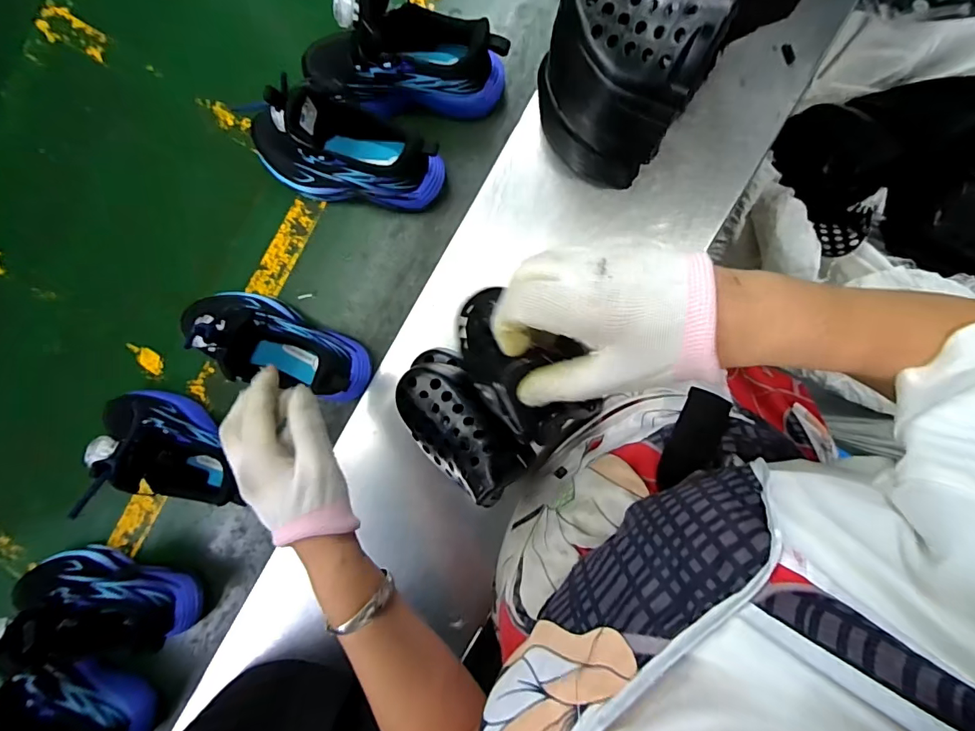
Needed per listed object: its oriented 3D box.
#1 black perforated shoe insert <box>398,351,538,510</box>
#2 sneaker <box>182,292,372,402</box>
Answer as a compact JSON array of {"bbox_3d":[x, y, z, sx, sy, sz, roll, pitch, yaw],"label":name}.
[{"bbox_3d":[-0.029,0.047,0.387,0.070,0.043,0.143,-42,67,6],"label":"black perforated shoe insert"},{"bbox_3d":[-0.226,-0.023,0.461,0.194,0.144,0.068,27,93,10],"label":"sneaker"}]

